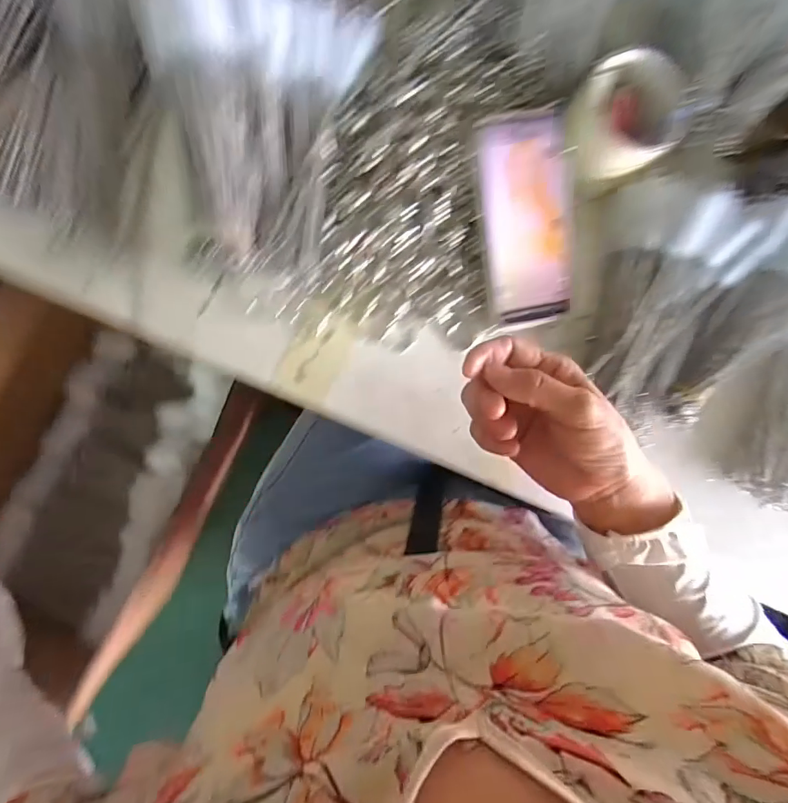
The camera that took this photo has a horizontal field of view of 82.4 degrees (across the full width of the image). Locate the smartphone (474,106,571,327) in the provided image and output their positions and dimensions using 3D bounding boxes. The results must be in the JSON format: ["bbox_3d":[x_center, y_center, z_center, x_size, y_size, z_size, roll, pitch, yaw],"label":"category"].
[{"bbox_3d":[0.112,-0.149,0.375,0.081,0.007,0.162,-17,107,-15],"label":"smartphone"}]

